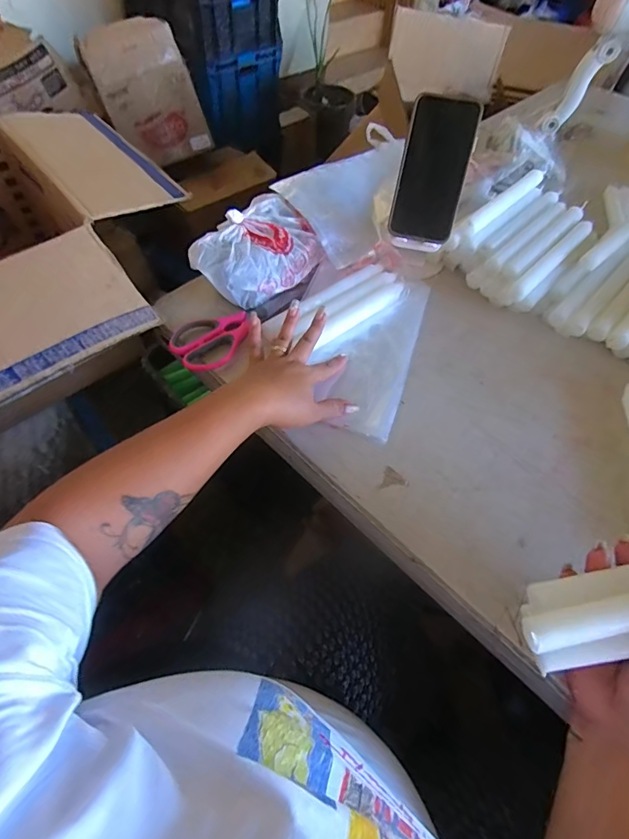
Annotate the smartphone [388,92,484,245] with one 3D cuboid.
[{"bbox_3d":[0.148,-0.309,0.537,0.081,0.158,0.009,16,18,12],"label":"smartphone"}]

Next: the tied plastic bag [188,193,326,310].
[{"bbox_3d":[-0.075,-0.211,0.547,0.098,0.060,0.151,39,63,21],"label":"tied plastic bag"}]

